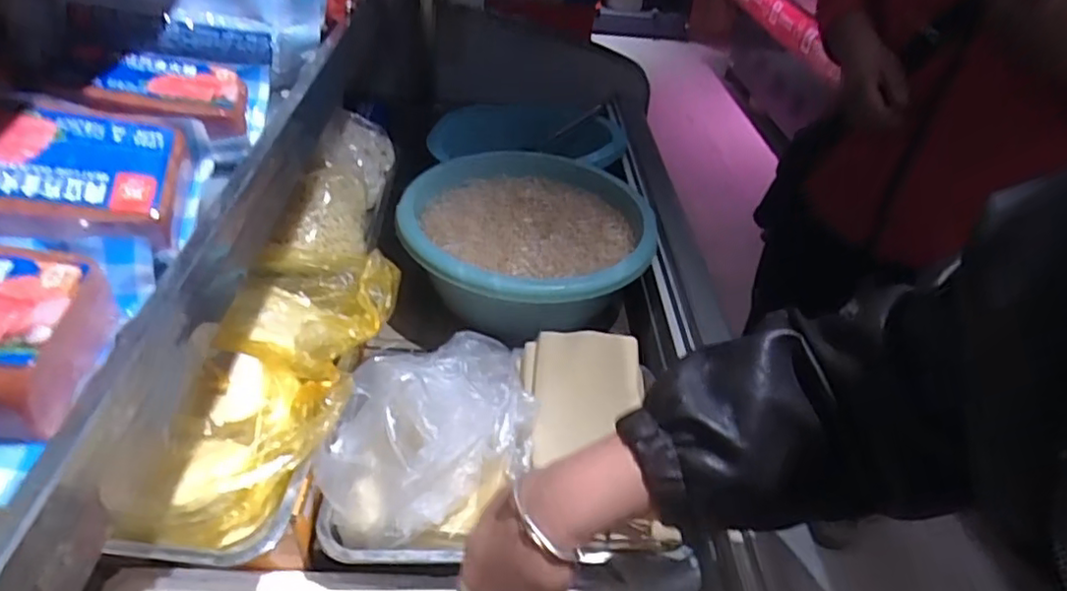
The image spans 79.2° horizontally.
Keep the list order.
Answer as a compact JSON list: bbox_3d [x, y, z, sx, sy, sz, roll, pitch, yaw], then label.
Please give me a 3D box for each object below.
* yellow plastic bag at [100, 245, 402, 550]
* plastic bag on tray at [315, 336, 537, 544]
[{"bbox_3d":[-0.279,0.076,0.674,0.181,0.104,0.375,10,38,4],"label":"yellow plastic bag"},{"bbox_3d":[-0.111,0.117,0.708,0.217,0.128,0.281,3,38,-5],"label":"plastic bag on tray"}]

